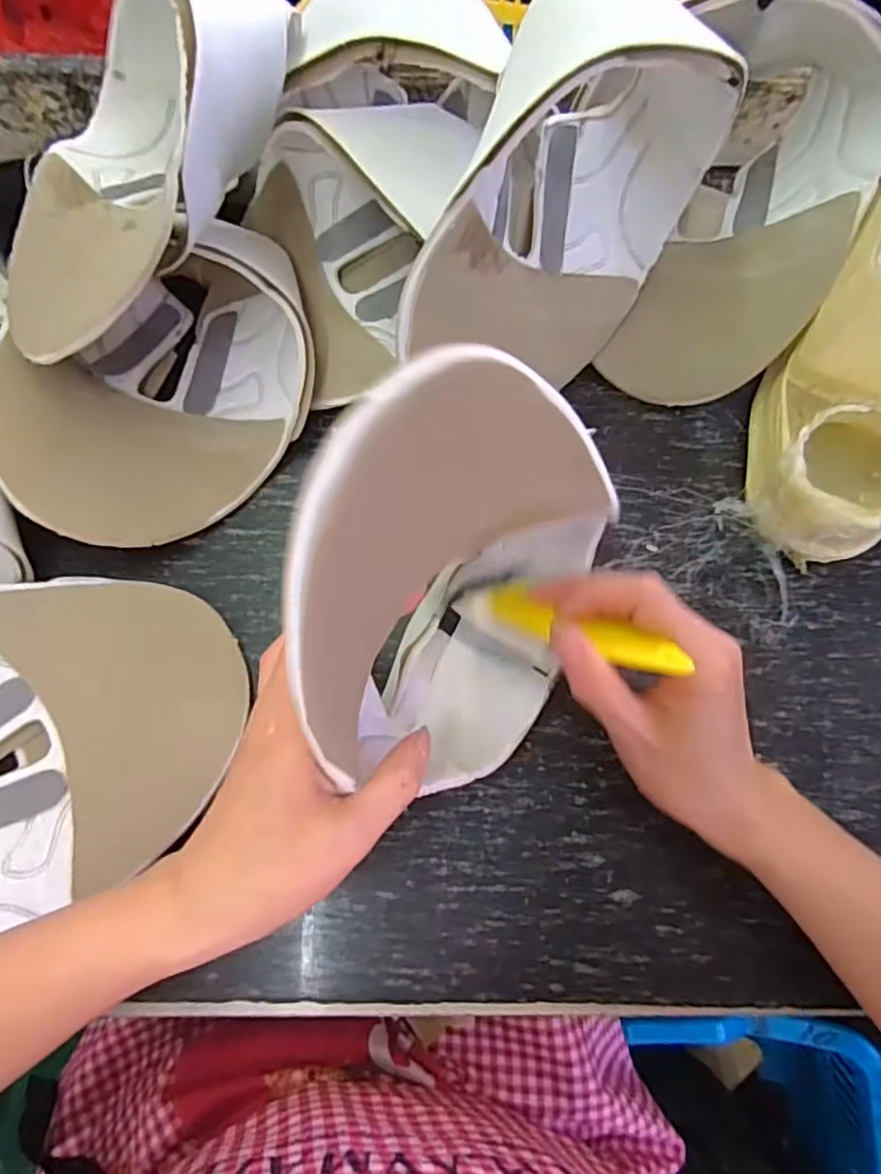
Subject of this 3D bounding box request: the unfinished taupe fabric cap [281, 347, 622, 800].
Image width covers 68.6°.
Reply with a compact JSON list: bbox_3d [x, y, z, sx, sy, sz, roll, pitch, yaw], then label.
[{"bbox_3d":[0.012,0.008,0.265,0.094,0.201,0.147,19,72,5],"label":"unfinished taupe fabric cap"}]

